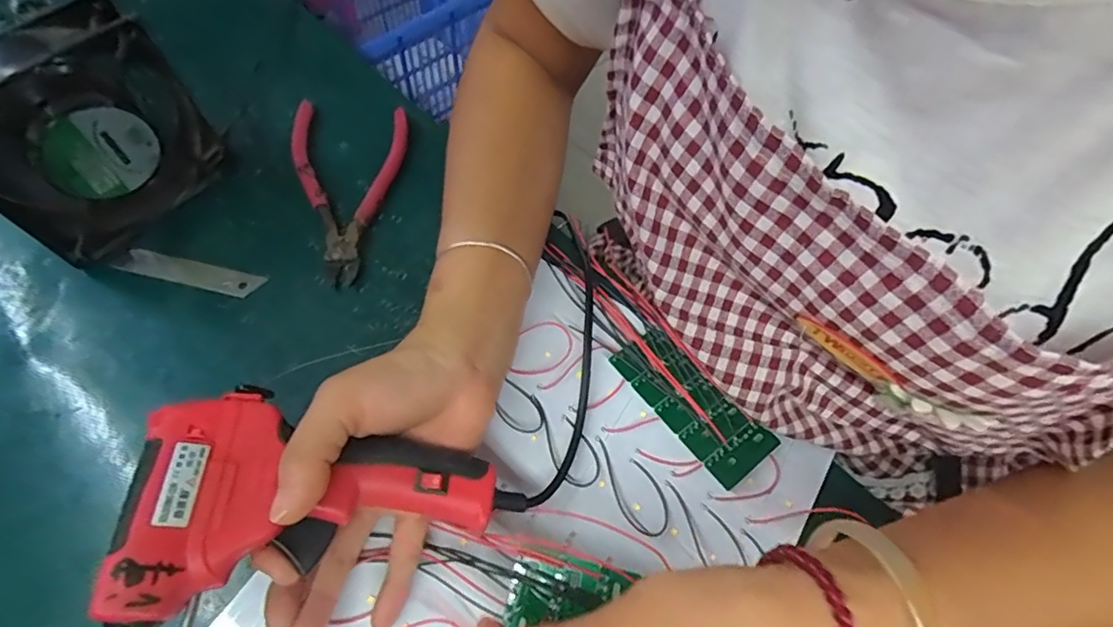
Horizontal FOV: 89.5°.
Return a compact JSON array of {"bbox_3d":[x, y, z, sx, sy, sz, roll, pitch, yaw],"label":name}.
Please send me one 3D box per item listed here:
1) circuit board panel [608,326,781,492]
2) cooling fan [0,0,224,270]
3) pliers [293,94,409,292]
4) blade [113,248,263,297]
[{"bbox_3d":[0.079,0.052,0.334,0.042,0.010,0.099,-35,69,-18],"label":"circuit board panel"},{"bbox_3d":[-0.290,-0.107,0.346,0.047,0.128,0.122,40,68,17],"label":"cooling fan"},{"bbox_3d":[-0.153,-0.089,0.400,0.081,0.020,0.151,1,63,-1],"label":"pliers"},{"bbox_3d":[-0.244,-0.026,0.375,0.097,0.006,0.020,14,64,7],"label":"blade"}]

